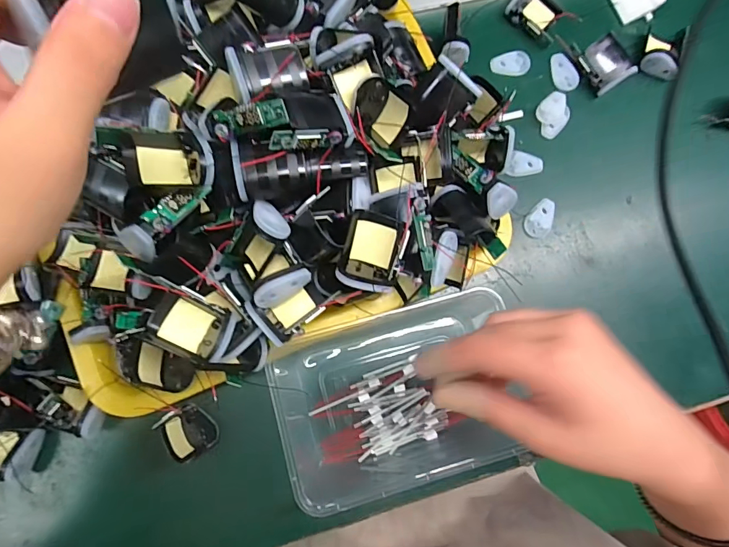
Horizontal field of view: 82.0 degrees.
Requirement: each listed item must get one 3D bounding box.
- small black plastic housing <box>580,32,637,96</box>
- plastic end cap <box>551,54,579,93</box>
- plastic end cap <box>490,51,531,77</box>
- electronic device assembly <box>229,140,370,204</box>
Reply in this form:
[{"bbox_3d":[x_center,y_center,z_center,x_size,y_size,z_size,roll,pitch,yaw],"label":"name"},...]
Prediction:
[{"bbox_3d":[0.215,-0.186,0.371,0.034,0.022,0.040,-30,84,-7],"label":"small black plastic housing"},{"bbox_3d":[0.180,-0.183,0.379,0.020,0.005,0.037,-23,83,-6],"label":"plastic end cap"},{"bbox_3d":[0.133,-0.190,0.379,0.036,0.004,0.023,-8,82,-4],"label":"plastic end cap"},{"bbox_3d":[-0.037,-0.063,0.249,0.076,0.030,0.030,-7,82,-4],"label":"electronic device assembly"}]

